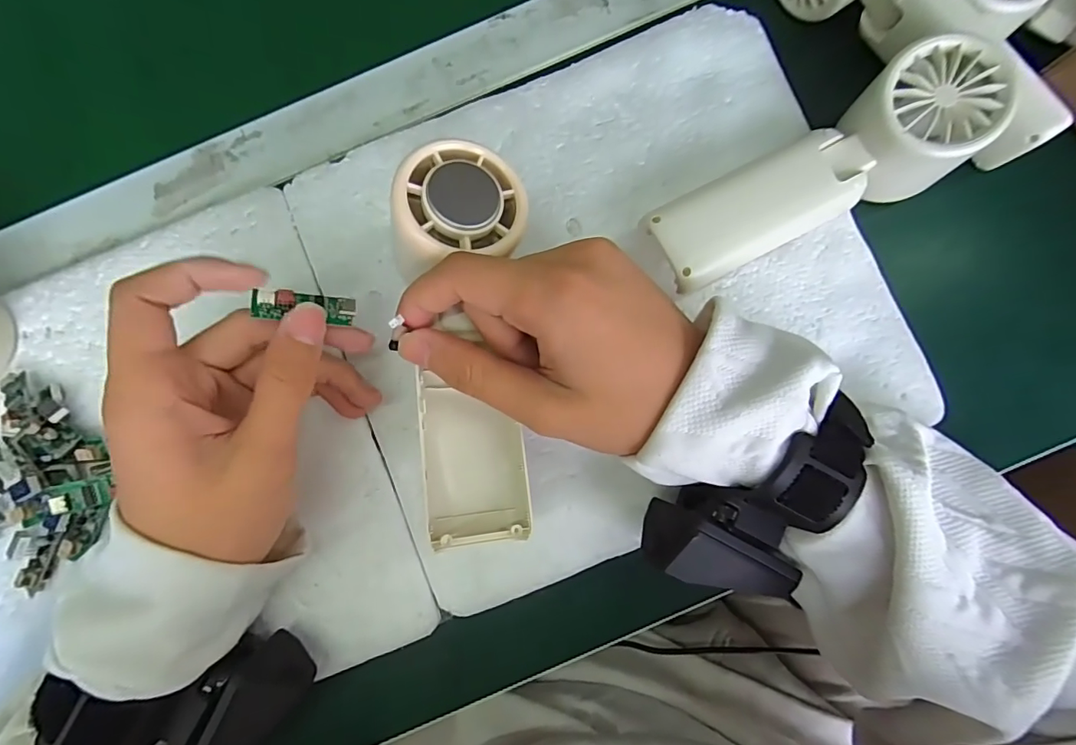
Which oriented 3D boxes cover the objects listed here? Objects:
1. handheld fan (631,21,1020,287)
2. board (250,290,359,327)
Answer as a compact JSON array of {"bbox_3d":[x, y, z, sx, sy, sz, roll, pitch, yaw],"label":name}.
[{"bbox_3d":[0.127,-0.092,0.231,0.154,0.050,0.049,-25,85,0],"label":"handheld fan"},{"bbox_3d":[-0.098,-0.028,0.208,0.039,0.004,0.012,4,81,-28],"label":"board"}]

